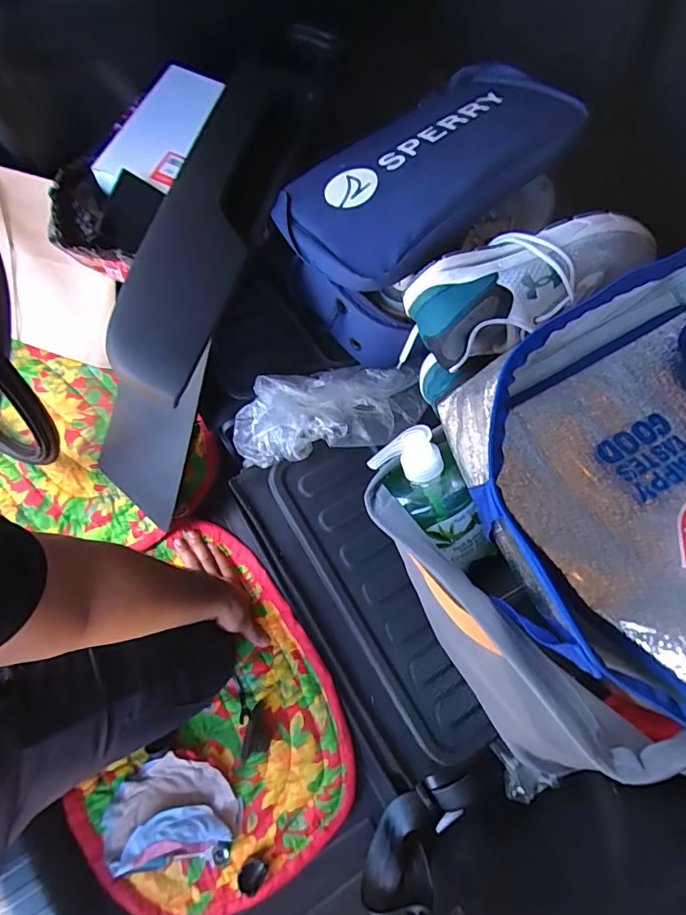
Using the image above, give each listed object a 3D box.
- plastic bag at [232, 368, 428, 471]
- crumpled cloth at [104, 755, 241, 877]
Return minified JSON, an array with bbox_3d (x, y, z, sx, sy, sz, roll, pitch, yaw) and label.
[{"bbox_3d":[-0.020,-0.058,0.586,0.242,0.052,0.107,-11,74,-4],"label":"plastic bag"},{"bbox_3d":[-0.220,0.443,0.606,0.160,0.043,0.114,-16,74,-5],"label":"crumpled cloth"}]

